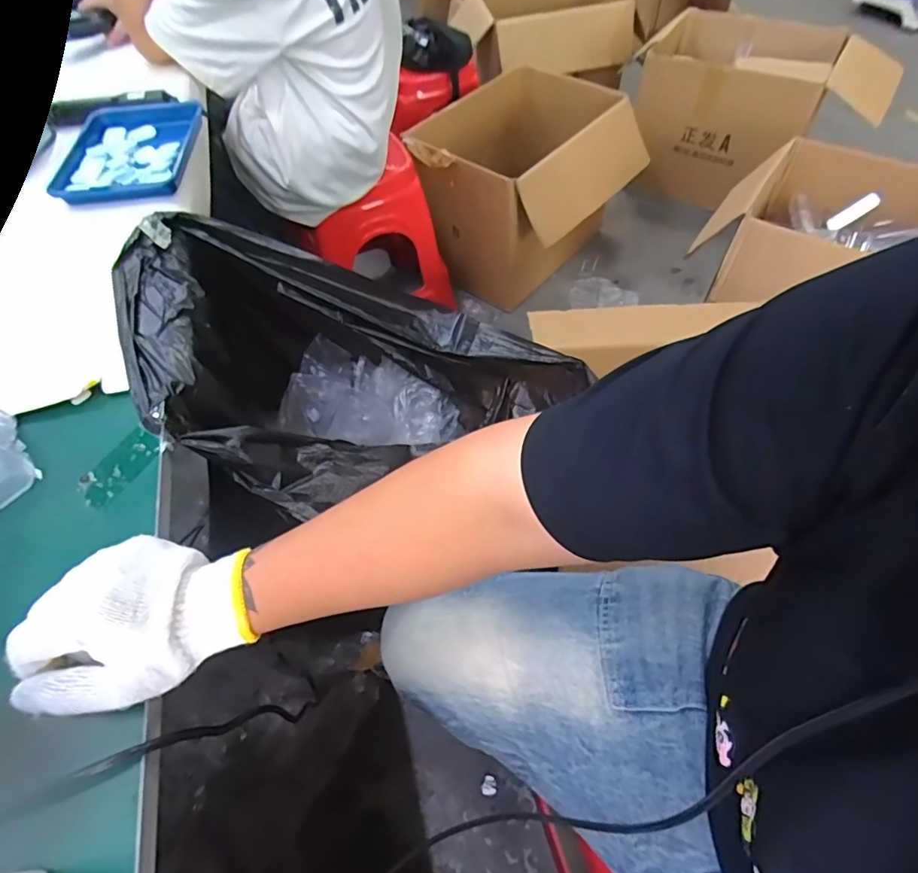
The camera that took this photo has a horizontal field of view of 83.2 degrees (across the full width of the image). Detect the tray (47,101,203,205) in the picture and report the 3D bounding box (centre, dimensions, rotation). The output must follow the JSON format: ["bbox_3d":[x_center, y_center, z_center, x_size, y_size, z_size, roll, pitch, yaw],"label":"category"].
[{"bbox_3d":[-0.460,-0.390,0.716,0.170,0.029,0.214,-8,57,-2],"label":"tray"}]

